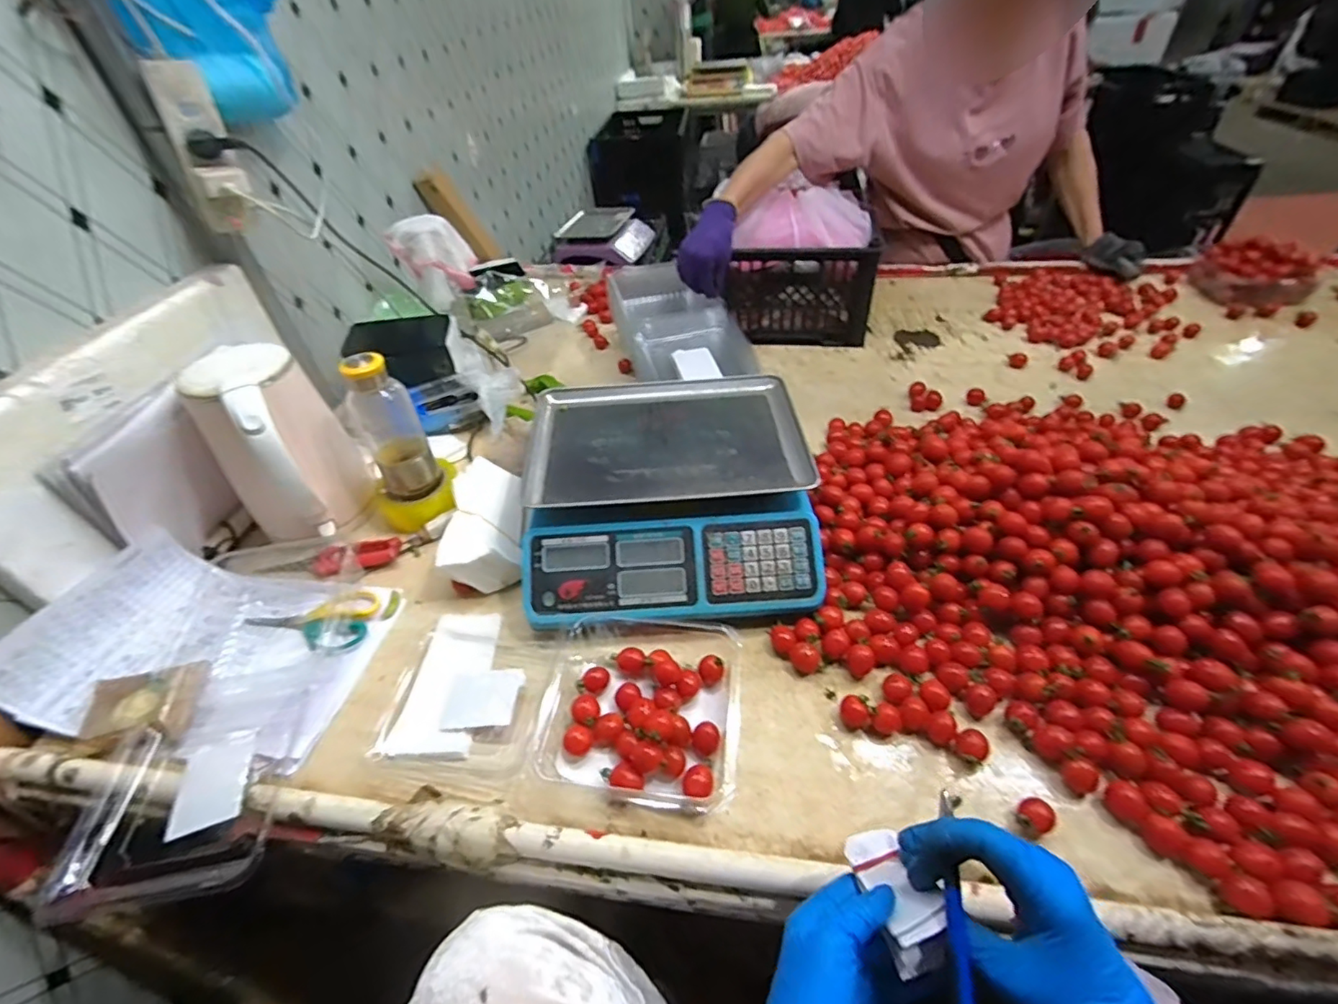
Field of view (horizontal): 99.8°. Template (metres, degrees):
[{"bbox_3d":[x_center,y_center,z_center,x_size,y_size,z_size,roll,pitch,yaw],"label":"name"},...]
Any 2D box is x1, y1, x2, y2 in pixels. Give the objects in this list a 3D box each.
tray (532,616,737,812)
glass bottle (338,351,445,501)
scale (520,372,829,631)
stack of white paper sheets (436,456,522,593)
[{"bbox_3d":[-0.028,0.193,0.540,0.186,0.058,0.182,-1,43,5],"label":"tray"},{"bbox_3d":[-0.357,-0.097,0.716,0.068,0.194,0.059,-32,49,-26],"label":"glass bottle"},{"bbox_3d":[-0.001,-0.013,0.702,0.329,0.112,0.338,-6,43,-1],"label":"scale"},{"bbox_3d":[-0.232,0.030,0.710,0.081,0.077,0.166,-10,43,-5],"label":"stack of white paper sheets"}]

